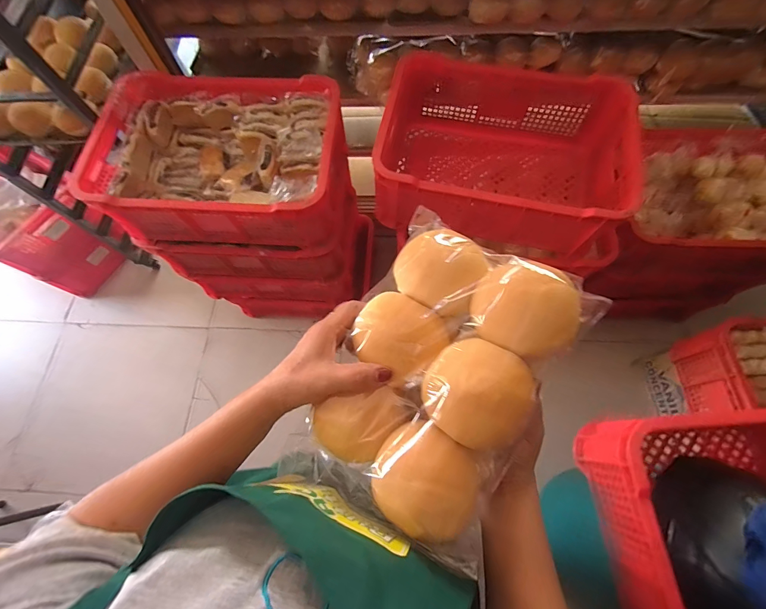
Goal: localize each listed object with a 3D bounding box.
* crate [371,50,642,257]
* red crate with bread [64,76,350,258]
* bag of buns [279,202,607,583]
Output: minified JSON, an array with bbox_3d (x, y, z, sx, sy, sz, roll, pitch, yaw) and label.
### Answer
[{"bbox_3d":[0.266,-0.347,0.818,0.506,0.210,0.389,11,69,7],"label":"crate"},{"bbox_3d":[-0.368,-0.327,0.842,0.521,0.202,0.365,5,68,4],"label":"red crate with bread"},{"bbox_3d":[0.050,0.054,0.313,0.175,0.087,0.267,29,72,13],"label":"bag of buns"}]

